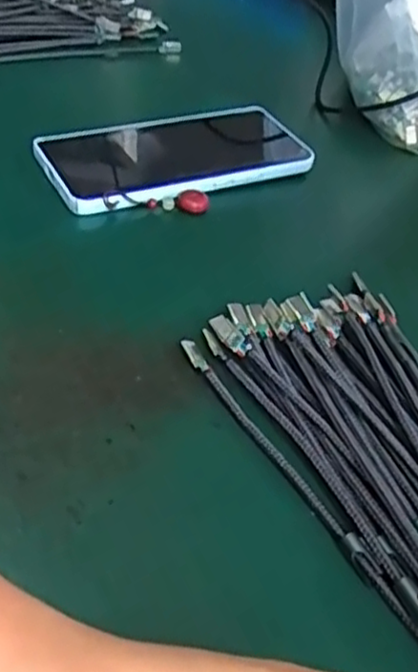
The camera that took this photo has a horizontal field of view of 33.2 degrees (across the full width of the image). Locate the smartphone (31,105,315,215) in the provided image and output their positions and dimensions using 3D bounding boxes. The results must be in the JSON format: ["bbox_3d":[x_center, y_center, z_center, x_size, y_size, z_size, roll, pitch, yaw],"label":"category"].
[{"bbox_3d":[-0.015,-0.115,0.445,0.178,0.017,0.085,-17,48,-24],"label":"smartphone"}]

